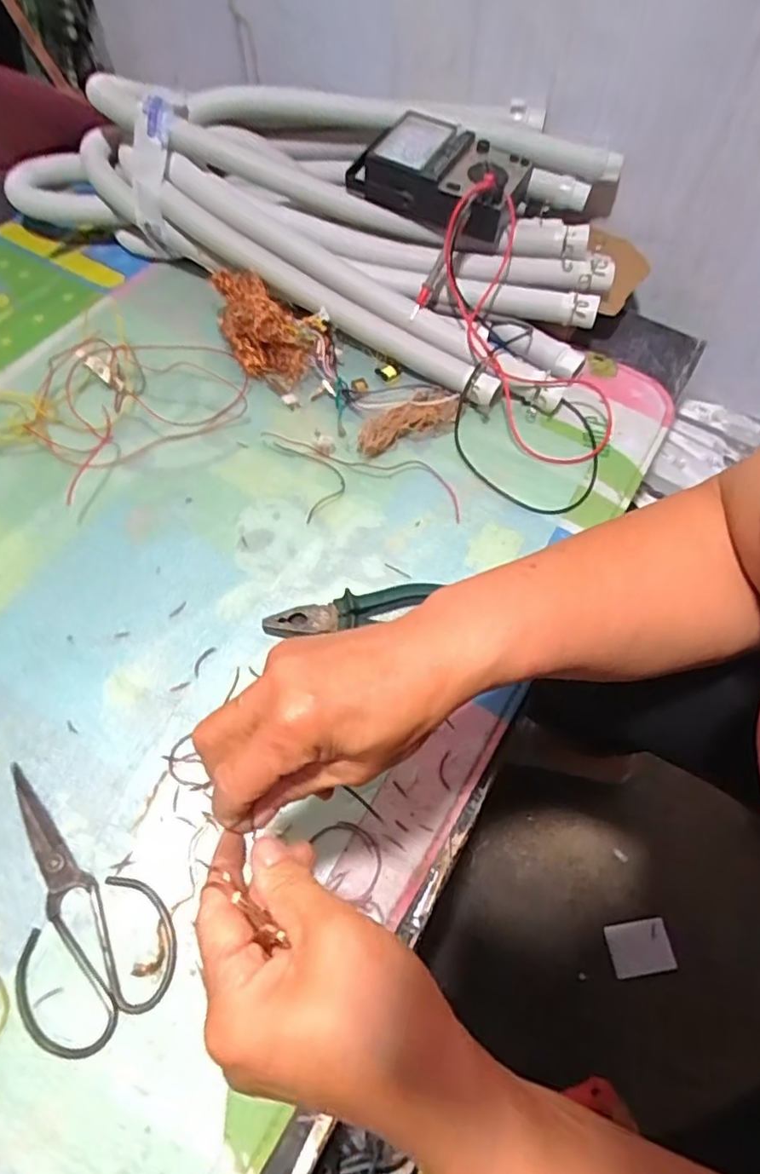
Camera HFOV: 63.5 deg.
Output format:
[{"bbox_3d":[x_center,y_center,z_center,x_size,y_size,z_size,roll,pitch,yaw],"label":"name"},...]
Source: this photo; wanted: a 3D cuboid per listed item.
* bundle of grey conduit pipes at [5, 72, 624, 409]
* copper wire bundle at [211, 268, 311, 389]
[{"bbox_3d":[-0.079,-0.434,0.707,0.669,0.168,0.263,20,64,8],"label":"bundle of grey conduit pipes"},{"bbox_3d":[-0.129,-0.283,0.675,0.078,0.062,0.131,-20,65,-12],"label":"copper wire bundle"}]

